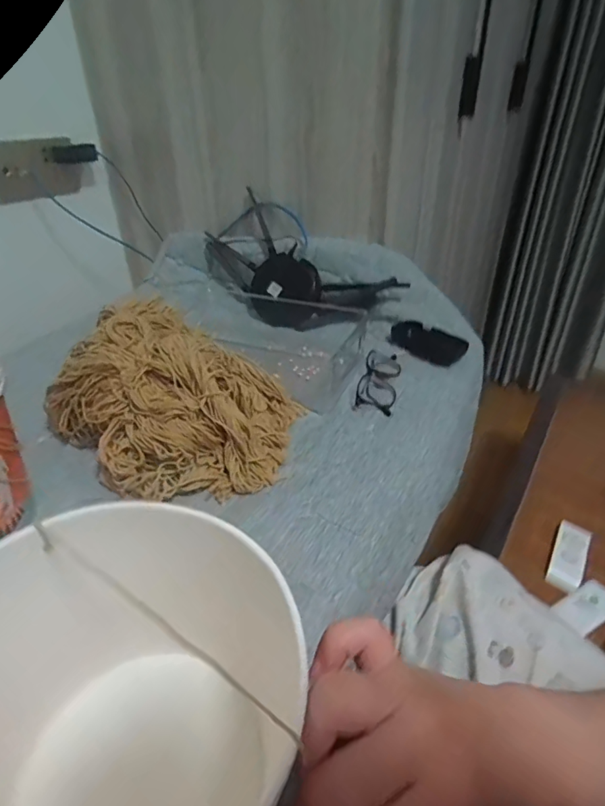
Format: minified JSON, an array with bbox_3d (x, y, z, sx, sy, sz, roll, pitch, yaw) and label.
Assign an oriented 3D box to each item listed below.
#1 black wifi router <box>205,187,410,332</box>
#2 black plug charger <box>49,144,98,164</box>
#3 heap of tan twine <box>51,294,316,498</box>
[{"bbox_3d":[-0.018,-0.217,0.778,0.353,0.140,0.105,26,41,17],"label":"black wifi router"},{"bbox_3d":[-0.437,-0.475,0.893,0.082,0.032,0.030,-13,35,-17],"label":"black plug charger"},{"bbox_3d":[-0.134,-0.014,0.502,0.254,0.109,0.193,16,37,25],"label":"heap of tan twine"}]

